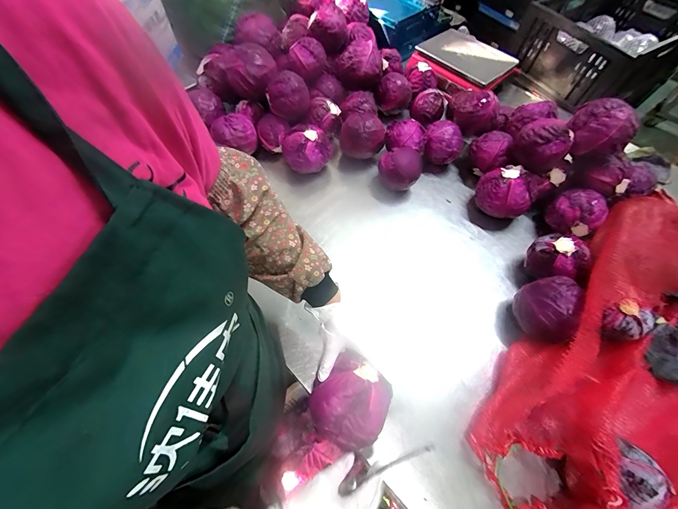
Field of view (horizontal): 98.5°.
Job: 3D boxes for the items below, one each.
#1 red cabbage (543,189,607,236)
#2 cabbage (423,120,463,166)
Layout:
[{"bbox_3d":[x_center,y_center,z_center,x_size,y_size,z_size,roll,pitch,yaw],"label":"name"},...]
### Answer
[{"bbox_3d":[0.579,-0.102,0.717,0.086,0.088,0.107,-34,67,-21],"label":"red cabbage"},{"bbox_3d":[0.299,-0.319,0.850,0.110,0.095,0.086,24,61,10],"label":"cabbage"}]

